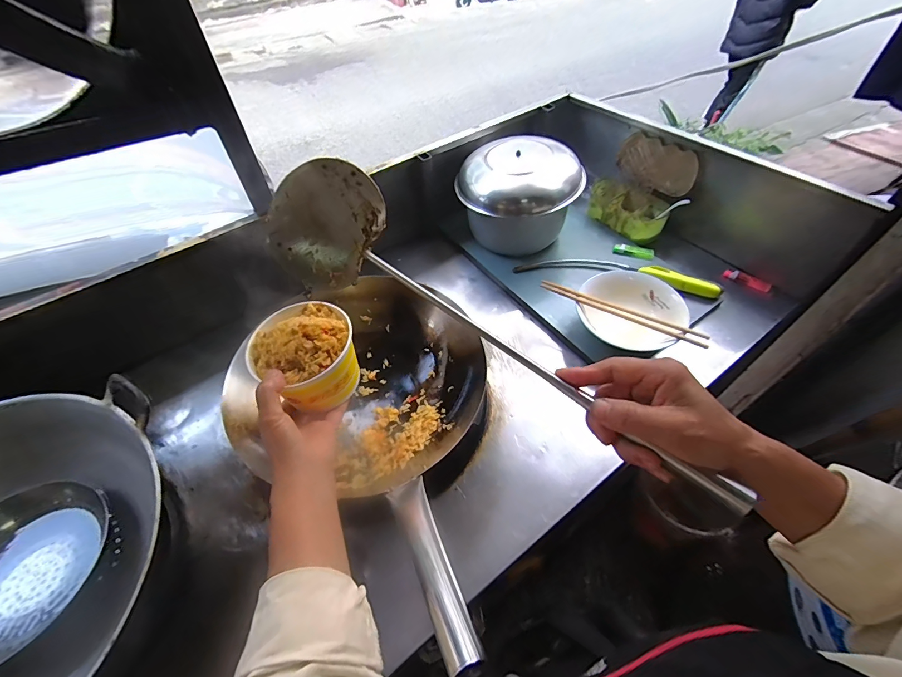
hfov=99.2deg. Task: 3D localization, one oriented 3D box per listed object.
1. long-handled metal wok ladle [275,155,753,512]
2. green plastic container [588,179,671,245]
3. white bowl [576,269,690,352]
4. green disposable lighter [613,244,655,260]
[{"bbox_3d":[0.014,-0.009,0.338,0.466,0.092,0.094,38,62,17],"label":"long-handled metal wok ladle"},{"bbox_3d":[0.386,-0.280,0.851,0.084,0.072,0.182,-37,58,-23],"label":"green plastic container"},{"bbox_3d":[0.313,-0.046,0.689,0.169,0.051,0.183,-2,52,2],"label":"white bowl"},{"bbox_3d":[0.382,-0.183,0.804,0.083,0.016,0.022,24,56,38],"label":"green disposable lighter"}]

